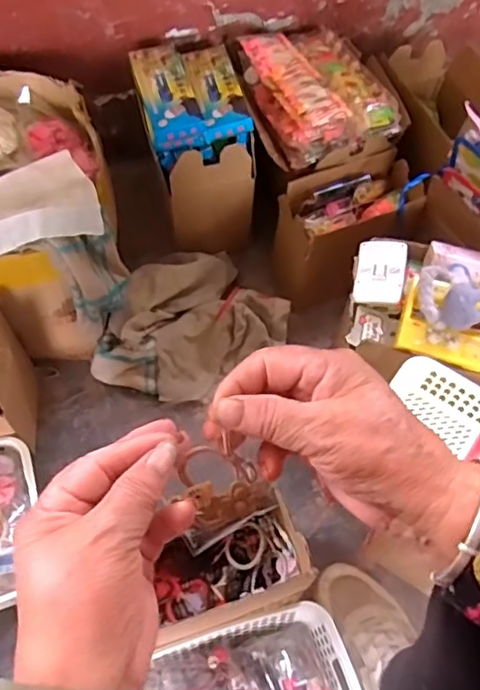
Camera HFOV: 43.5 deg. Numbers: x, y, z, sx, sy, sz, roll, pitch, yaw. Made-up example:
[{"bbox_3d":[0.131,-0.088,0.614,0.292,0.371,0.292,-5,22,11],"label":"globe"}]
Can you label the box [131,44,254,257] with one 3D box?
[{"bbox_3d":[-0.071,-0.306,0.946,0.145,0.239,0.212,-12,59,-10],"label":"box"}]

